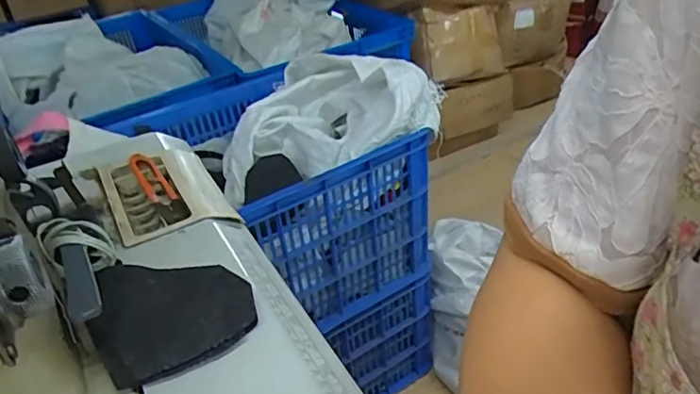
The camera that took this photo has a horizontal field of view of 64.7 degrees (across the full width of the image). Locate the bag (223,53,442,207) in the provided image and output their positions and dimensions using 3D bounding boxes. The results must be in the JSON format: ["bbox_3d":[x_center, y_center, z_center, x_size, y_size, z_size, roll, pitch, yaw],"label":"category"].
[{"bbox_3d":[-0.044,-0.125,0.928,0.314,0.148,0.292,18,41,29],"label":"bag"}]

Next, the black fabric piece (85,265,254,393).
[{"bbox_3d":[-0.129,0.079,0.399,0.102,0.023,0.110,-19,35,-22],"label":"black fabric piece"}]

